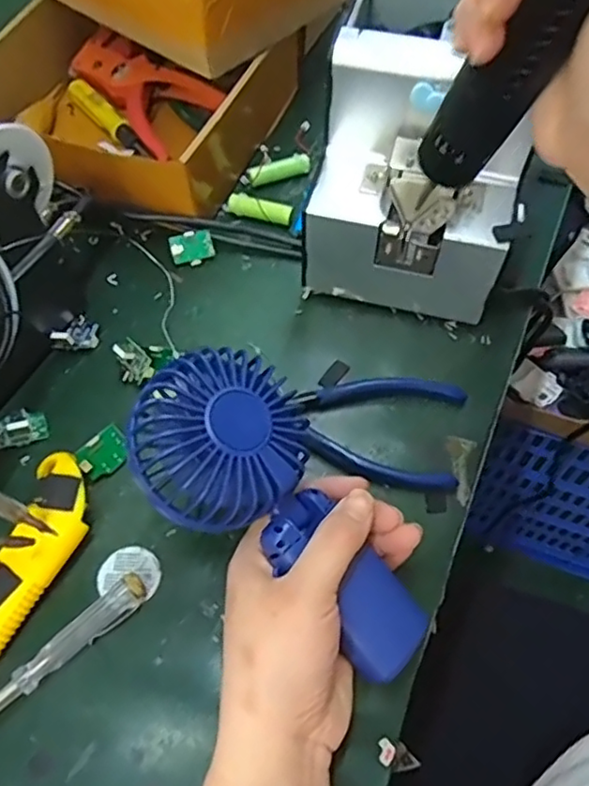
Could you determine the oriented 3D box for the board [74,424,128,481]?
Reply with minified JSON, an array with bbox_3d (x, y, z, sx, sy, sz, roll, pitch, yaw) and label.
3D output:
[{"bbox_3d":[-0.114,0.036,0.373,0.031,0.004,0.024,-44,97,-22],"label":"board"}]

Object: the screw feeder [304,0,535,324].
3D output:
[{"bbox_3d":[0.087,-0.161,0.407,0.123,0.149,0.169,13,62,10],"label":"screw feeder"}]

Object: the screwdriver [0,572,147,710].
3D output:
[{"bbox_3d":[-0.133,0.143,0.316,0.134,0.012,0.018,-39,66,-18],"label":"screwdriver"}]

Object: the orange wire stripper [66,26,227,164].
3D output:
[{"bbox_3d":[-0.136,-0.256,0.532,0.141,0.027,0.073,36,96,16],"label":"orange wire stripper"}]

